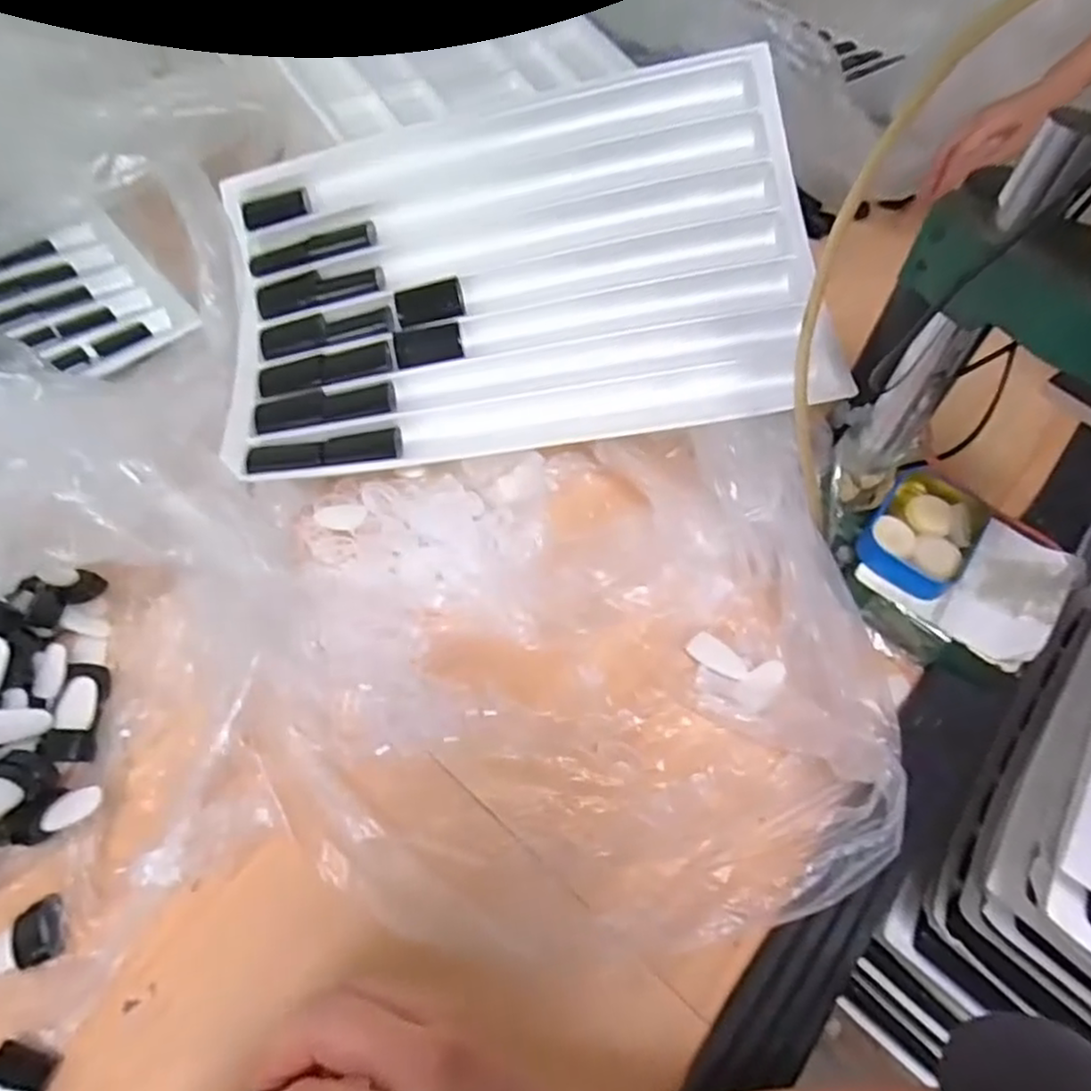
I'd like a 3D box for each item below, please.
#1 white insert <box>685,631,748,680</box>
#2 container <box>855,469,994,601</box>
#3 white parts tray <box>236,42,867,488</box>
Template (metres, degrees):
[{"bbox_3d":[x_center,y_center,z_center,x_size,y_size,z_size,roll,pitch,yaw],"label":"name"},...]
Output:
[{"bbox_3d":[0.118,0.077,0.489,0.020,0.004,0.044,-43,56,-9],"label":"white insert"},{"bbox_3d":[0.273,-0.010,0.514,0.068,0.025,0.103,34,59,18],"label":"container"},{"bbox_3d":[-0.032,-0.251,0.615,0.486,0.056,0.377,-10,72,2],"label":"white parts tray"}]

